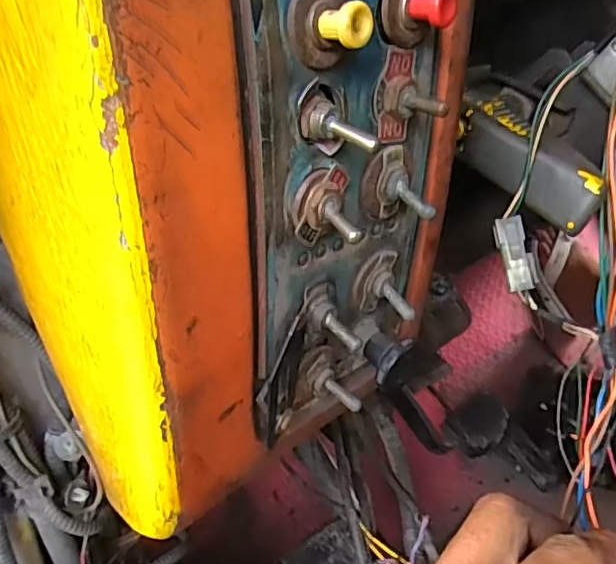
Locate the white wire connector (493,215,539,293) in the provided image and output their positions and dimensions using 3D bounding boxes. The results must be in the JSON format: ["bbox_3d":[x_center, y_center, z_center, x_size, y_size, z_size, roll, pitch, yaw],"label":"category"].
[{"bbox_3d":[0.098,-0.013,0.268,0.013,0.035,0.008,-13,-3,-16],"label":"white wire connector"}]

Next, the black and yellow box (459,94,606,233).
[{"bbox_3d":[0.105,-0.059,0.277,0.021,0.029,0.082,-20,54,-30],"label":"black and yellow box"}]

